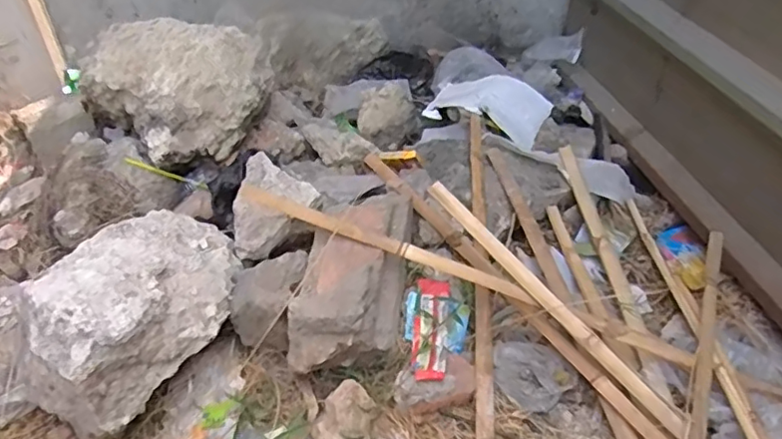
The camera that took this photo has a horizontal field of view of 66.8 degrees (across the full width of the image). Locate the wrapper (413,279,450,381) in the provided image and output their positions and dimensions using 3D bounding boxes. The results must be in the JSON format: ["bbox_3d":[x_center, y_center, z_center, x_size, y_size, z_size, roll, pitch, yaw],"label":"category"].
[{"bbox_3d":[0.065,0.180,0.977,0.051,0.029,0.211,4,41,6],"label":"wrapper"}]

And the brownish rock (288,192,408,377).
[{"bbox_3d":[-0.057,0.088,0.962,0.150,0.102,0.331,7,42,9],"label":"brownish rock"}]

